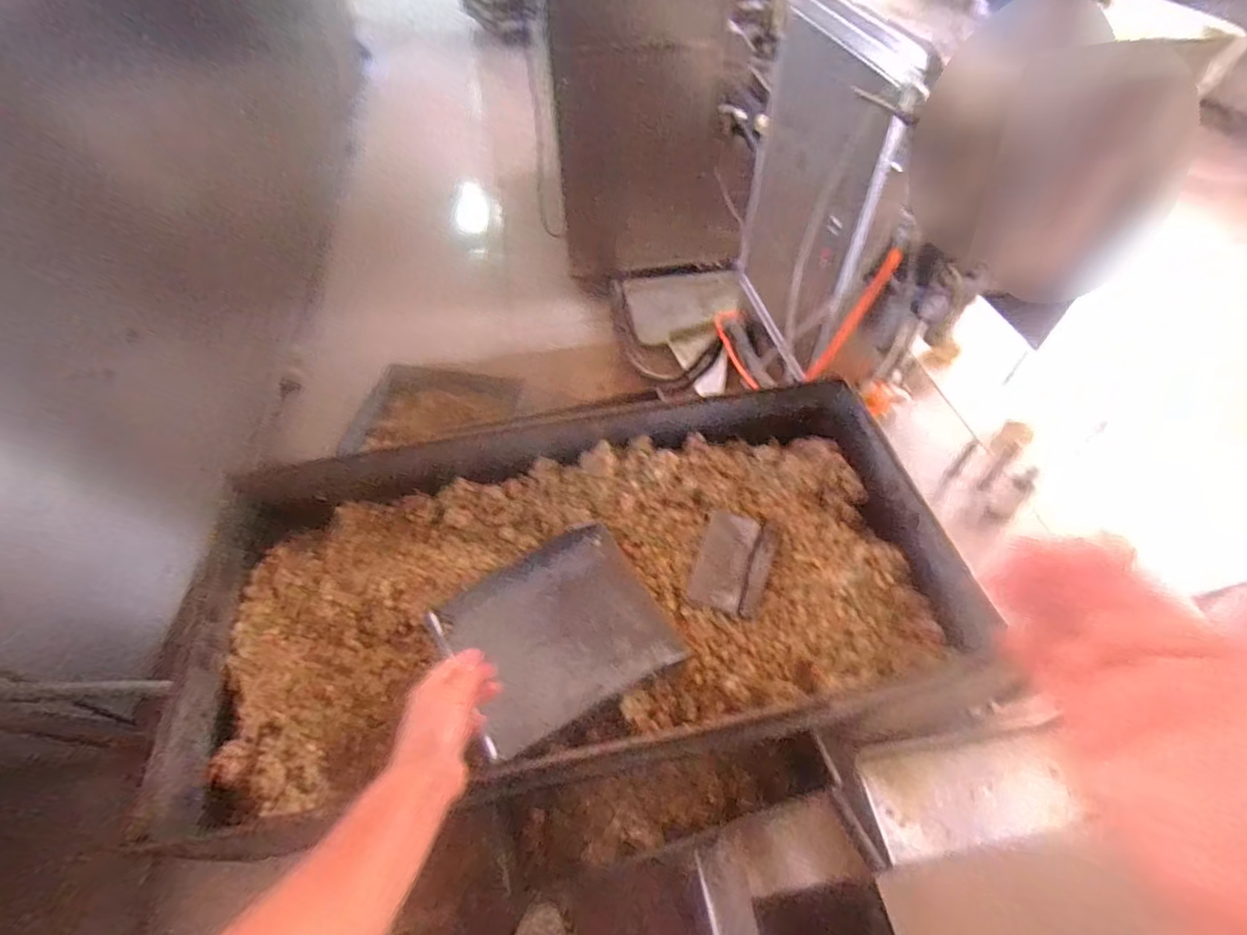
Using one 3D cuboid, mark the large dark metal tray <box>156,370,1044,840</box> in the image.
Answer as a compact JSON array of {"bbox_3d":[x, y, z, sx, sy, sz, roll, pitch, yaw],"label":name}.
[{"bbox_3d":[-0.072,0.150,0.768,0.903,0.110,0.474,-9,50,-6],"label":"large dark metal tray"}]

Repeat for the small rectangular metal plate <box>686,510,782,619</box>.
[{"bbox_3d":[0.155,0.132,0.805,0.099,0.005,0.140,16,65,15],"label":"small rectangular metal plate"}]

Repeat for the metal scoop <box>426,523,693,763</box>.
[{"bbox_3d":[-0.089,0.217,0.749,0.267,0.050,0.236,-28,54,-21],"label":"metal scoop"}]

